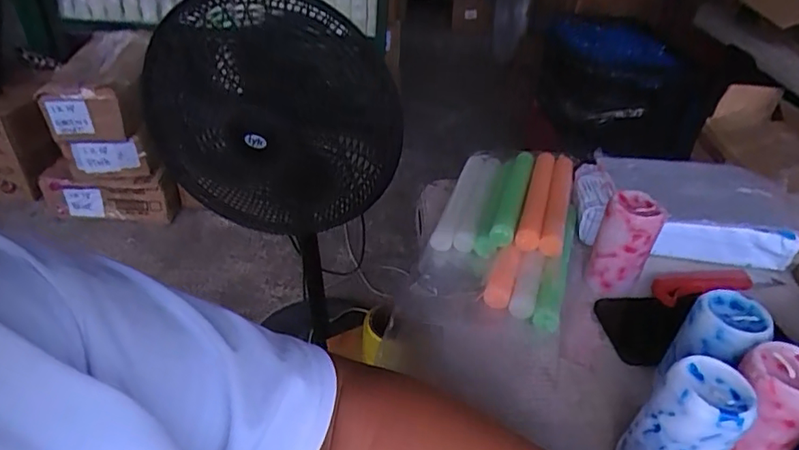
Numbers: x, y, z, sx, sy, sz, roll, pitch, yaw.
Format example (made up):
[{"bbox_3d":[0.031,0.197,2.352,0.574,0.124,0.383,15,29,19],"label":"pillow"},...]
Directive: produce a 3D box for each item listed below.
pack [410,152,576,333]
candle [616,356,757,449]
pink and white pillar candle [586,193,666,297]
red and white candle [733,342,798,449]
[{"bbox_3d":[0.111,-0.006,0.584,0.144,0.042,0.279,14,36,13],"label":"pack"},{"bbox_3d":[0.184,0.135,0.355,0.050,0.092,0.052,-22,43,-33],"label":"candle"},{"bbox_3d":[0.210,0.021,0.517,0.049,0.096,0.047,22,38,23],"label":"pink and white pillar candle"},{"bbox_3d":[0.245,0.127,0.367,0.049,0.086,0.046,3,35,-2],"label":"red and white candle"}]

